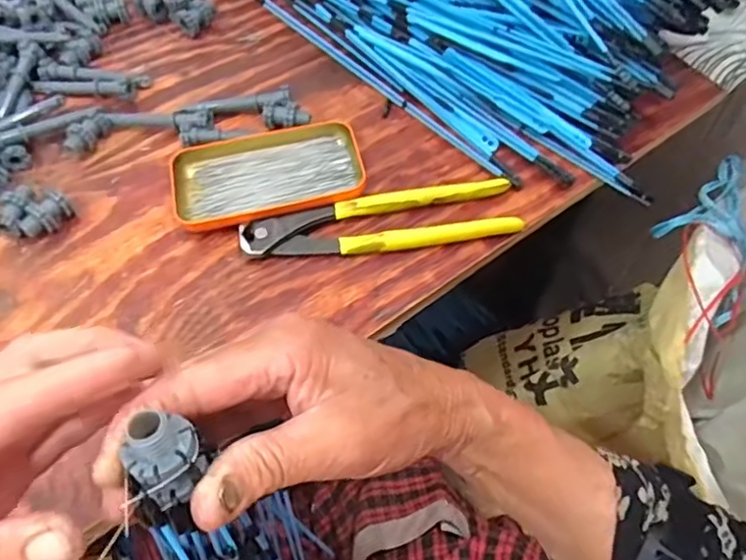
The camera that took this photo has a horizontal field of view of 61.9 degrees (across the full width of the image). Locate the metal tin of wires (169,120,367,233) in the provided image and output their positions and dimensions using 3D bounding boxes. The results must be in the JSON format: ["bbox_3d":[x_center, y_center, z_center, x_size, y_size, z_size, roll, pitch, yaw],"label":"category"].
[{"bbox_3d":[-0.081,-0.081,0.482,0.142,0.017,0.085,-13,60,-6],"label":"metal tin of wires"}]

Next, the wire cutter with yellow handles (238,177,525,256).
[{"bbox_3d":[0.006,-0.042,0.457,0.199,0.014,0.048,-9,59,-4],"label":"wire cutter with yellow handles"}]

